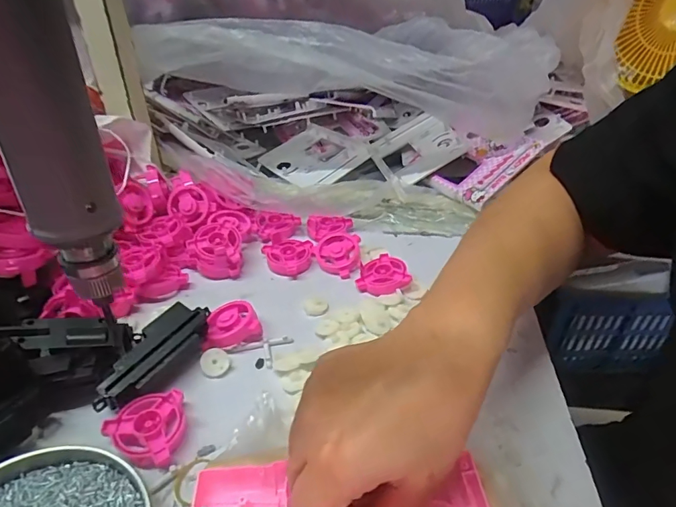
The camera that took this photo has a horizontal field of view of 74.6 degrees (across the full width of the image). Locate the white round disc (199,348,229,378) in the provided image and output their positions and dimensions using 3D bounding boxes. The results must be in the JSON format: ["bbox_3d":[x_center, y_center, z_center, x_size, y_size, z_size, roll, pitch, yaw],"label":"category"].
[{"bbox_3d":[-0.102,0.089,0.367,0.022,0.010,0.019,-7,38,-17],"label":"white round disc"}]

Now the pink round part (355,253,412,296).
[{"bbox_3d":[0.049,0.020,0.460,0.050,0.018,0.054,1,36,-1],"label":"pink round part"}]

